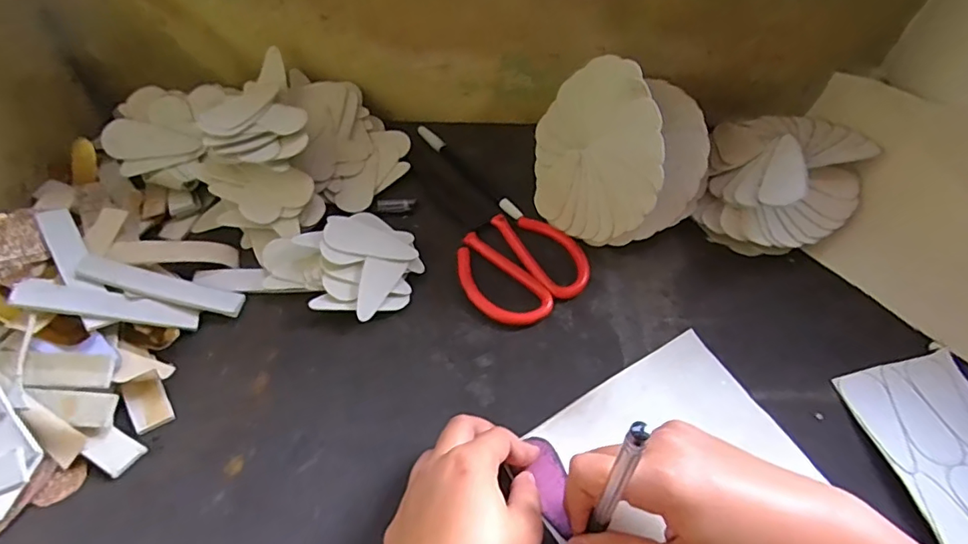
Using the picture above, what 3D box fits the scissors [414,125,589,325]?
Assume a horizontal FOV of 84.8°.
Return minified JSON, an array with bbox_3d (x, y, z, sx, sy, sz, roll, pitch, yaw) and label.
[{"bbox_3d":[-0.002,-0.050,0.454,0.096,0.009,0.218,-24,57,-20],"label":"scissors"}]

